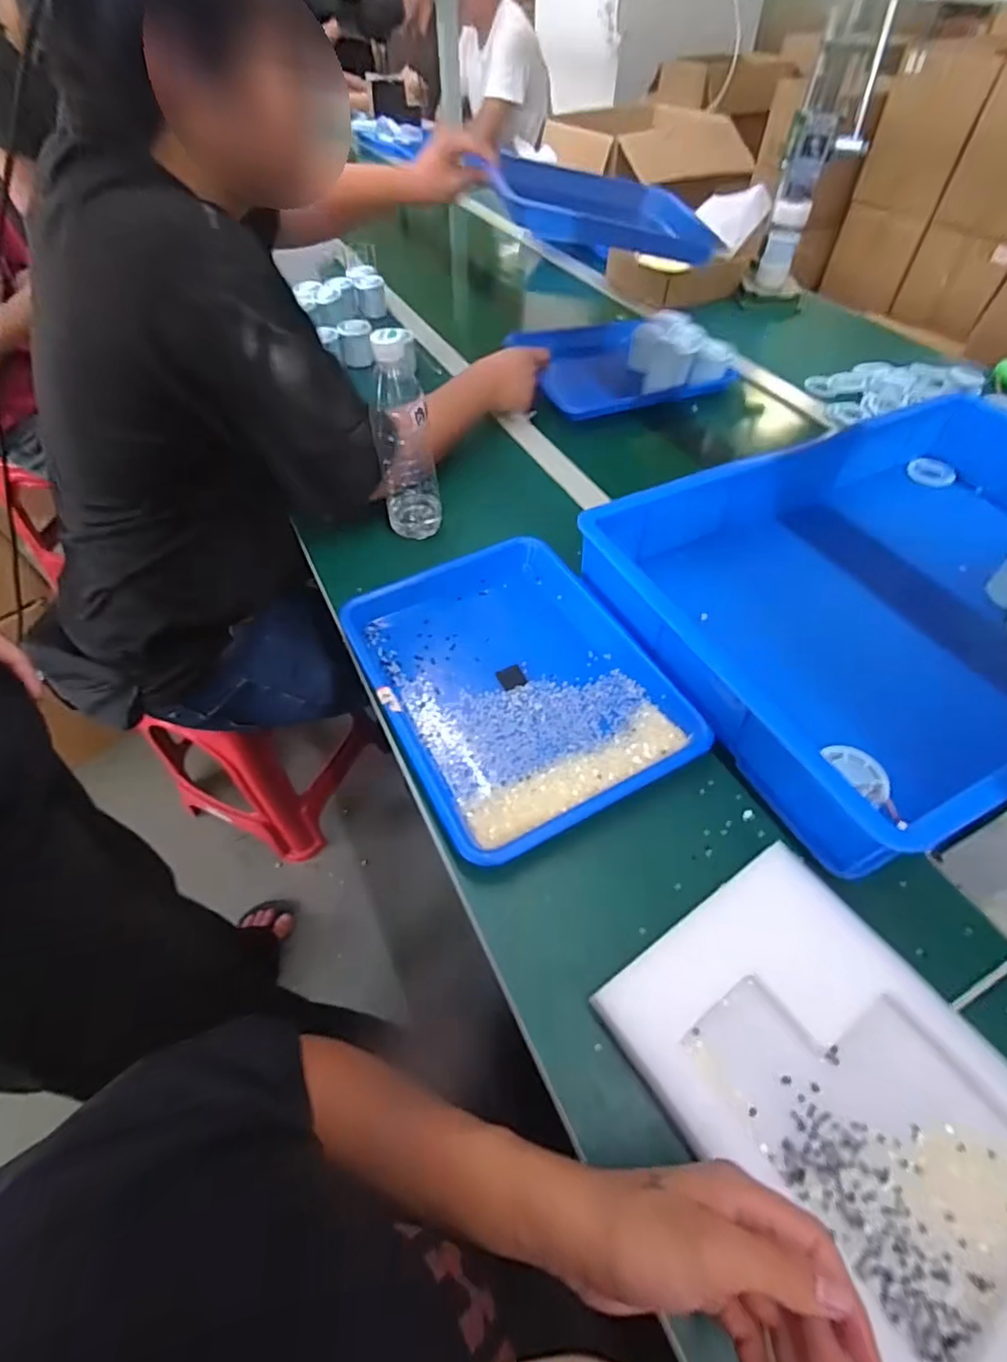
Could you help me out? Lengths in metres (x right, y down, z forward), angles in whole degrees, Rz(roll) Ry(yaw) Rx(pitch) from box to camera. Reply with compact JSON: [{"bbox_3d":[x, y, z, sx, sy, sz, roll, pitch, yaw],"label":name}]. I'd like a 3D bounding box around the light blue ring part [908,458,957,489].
[{"bbox_3d":[0.589,-0.288,0.785,0.059,0.010,0.043,33,86,19],"label":"light blue ring part"}]

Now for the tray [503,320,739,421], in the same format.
[{"bbox_3d":[0.197,-0.547,0.970,0.320,0.040,0.253,-13,53,-11],"label":"tray"}]

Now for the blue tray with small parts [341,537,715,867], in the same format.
[{"bbox_3d":[0.006,-0.012,0.569,0.248,0.030,0.341,-25,57,-14],"label":"blue tray with small parts"}]

